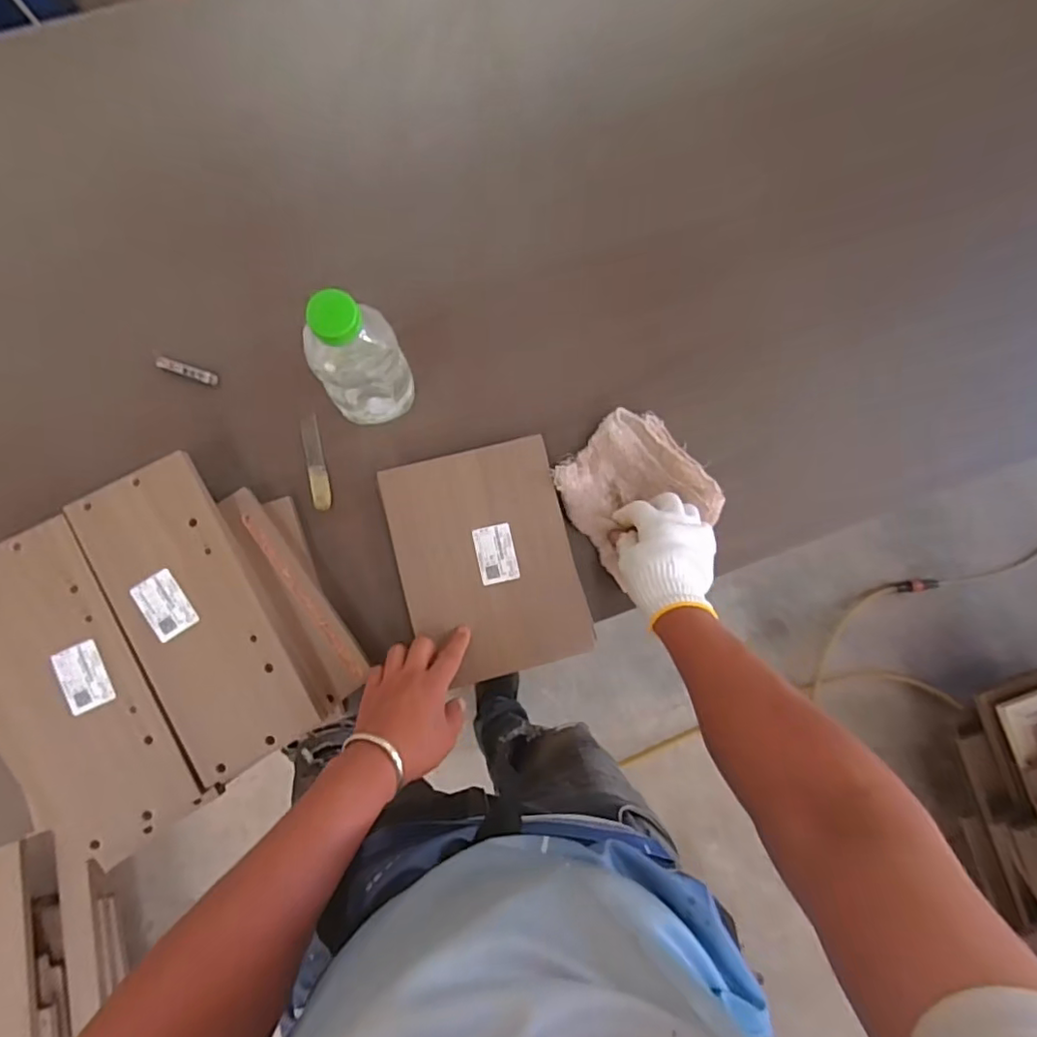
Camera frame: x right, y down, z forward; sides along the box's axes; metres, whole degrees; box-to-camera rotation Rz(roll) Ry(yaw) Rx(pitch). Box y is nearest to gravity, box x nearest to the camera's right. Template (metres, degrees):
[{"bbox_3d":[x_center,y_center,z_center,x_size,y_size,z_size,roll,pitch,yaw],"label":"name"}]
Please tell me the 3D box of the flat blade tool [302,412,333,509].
[{"bbox_3d":[-0.223,-0.062,0.654,0.021,0.007,0.105,-11,87,-5],"label":"flat blade tool"}]

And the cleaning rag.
[{"bbox_3d":[0.127,-0.033,0.656,0.150,0.033,0.150,-37,89,-6],"label":"cleaning rag"}]

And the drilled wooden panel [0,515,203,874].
[{"bbox_3d":[-0.421,0.165,0.559,0.130,0.013,0.305,-28,88,-6],"label":"drilled wooden panel"}]

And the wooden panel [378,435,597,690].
[{"bbox_3d":[-0.032,0.045,0.623,0.179,0.009,0.231,-14,87,-5],"label":"wooden panel"}]

